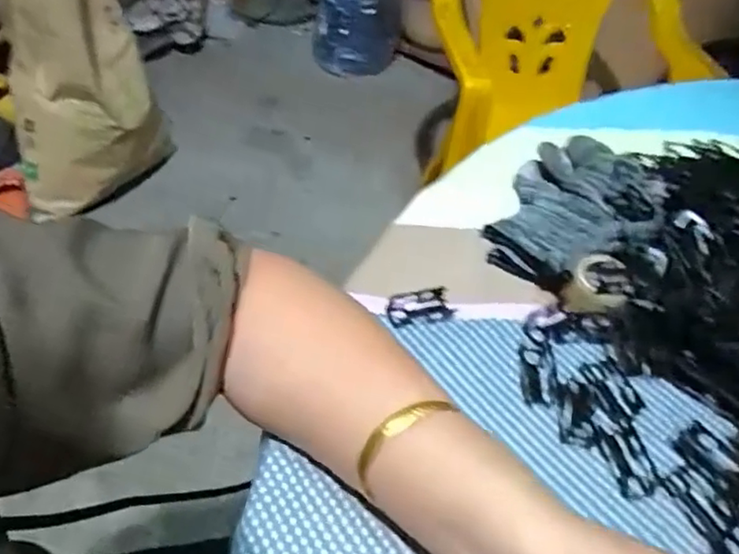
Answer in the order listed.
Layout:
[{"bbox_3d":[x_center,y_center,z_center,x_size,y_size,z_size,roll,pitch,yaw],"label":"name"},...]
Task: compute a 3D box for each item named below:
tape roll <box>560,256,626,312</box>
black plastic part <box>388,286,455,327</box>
[{"bbox_3d":[0.142,0.006,0.390,0.034,0.022,0.038,32,50,22],"label":"tape roll"},{"bbox_3d":[0.031,0.018,0.387,0.038,0.013,0.022,0,46,-8],"label":"black plastic part"}]

